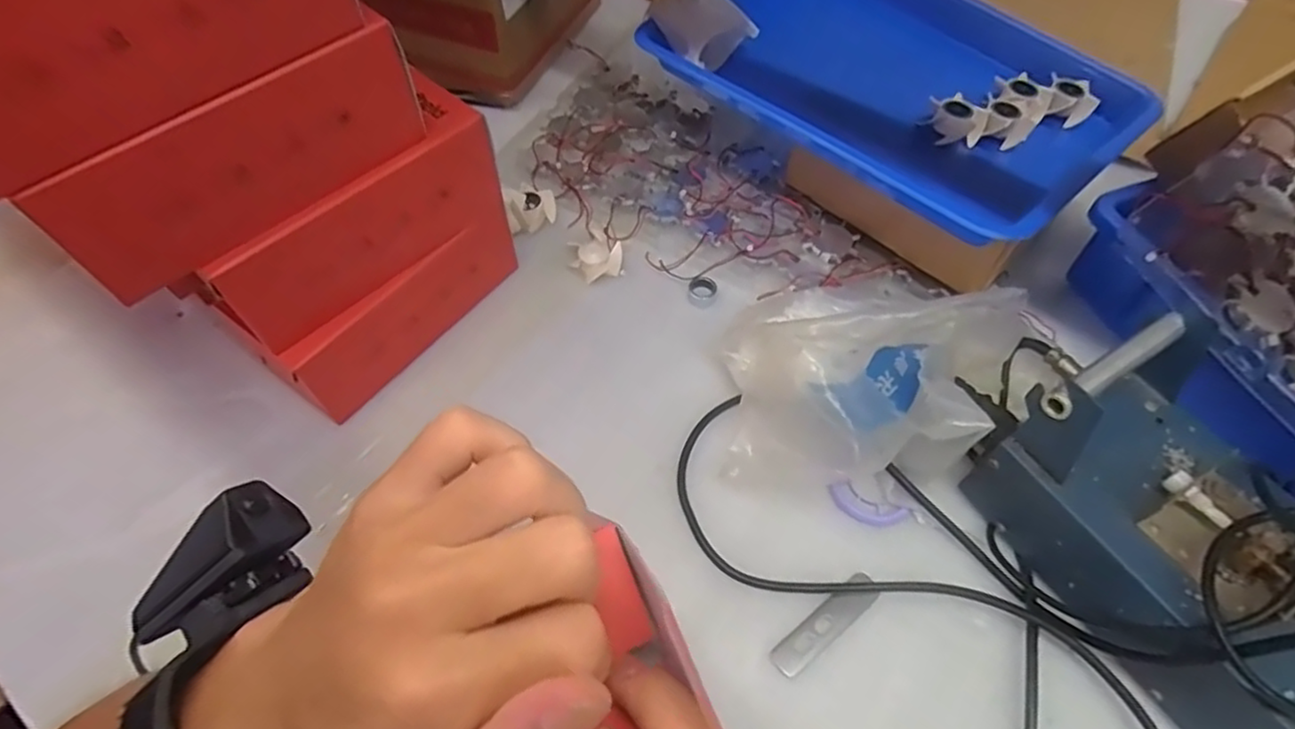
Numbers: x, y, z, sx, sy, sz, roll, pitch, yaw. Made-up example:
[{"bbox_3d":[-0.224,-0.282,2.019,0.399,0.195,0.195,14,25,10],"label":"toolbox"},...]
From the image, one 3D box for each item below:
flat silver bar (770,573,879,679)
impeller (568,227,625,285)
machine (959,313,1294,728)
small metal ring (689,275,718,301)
[{"bbox_3d":[0.105,0.153,0.383,0.076,0.004,0.019,-34,63,-20],"label":"flat silver bar"},{"bbox_3d":[-0.042,-0.090,0.527,0.041,0.016,0.043,-16,59,-10],"label":"impeller"},{"bbox_3d":[0.284,0.082,0.356,0.115,0.109,0.200,-27,61,-16],"label":"machine"},{"bbox_3d":[0.044,-0.060,0.515,0.020,0.008,0.017,-12,59,-5],"label":"small metal ring"}]

